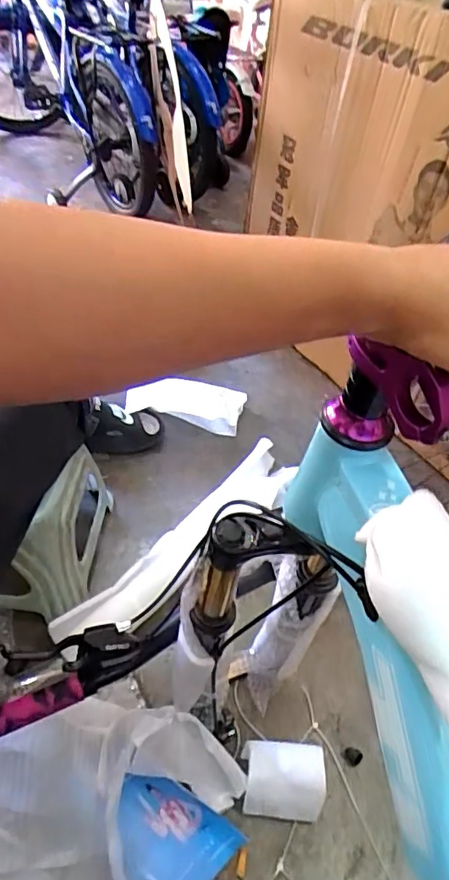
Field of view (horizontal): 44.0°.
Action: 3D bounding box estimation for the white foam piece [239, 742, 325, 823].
[{"bbox_3d":[0.079,0.453,0.743,0.104,0.059,0.086,4,47,-2],"label":"white foam piece"}]

